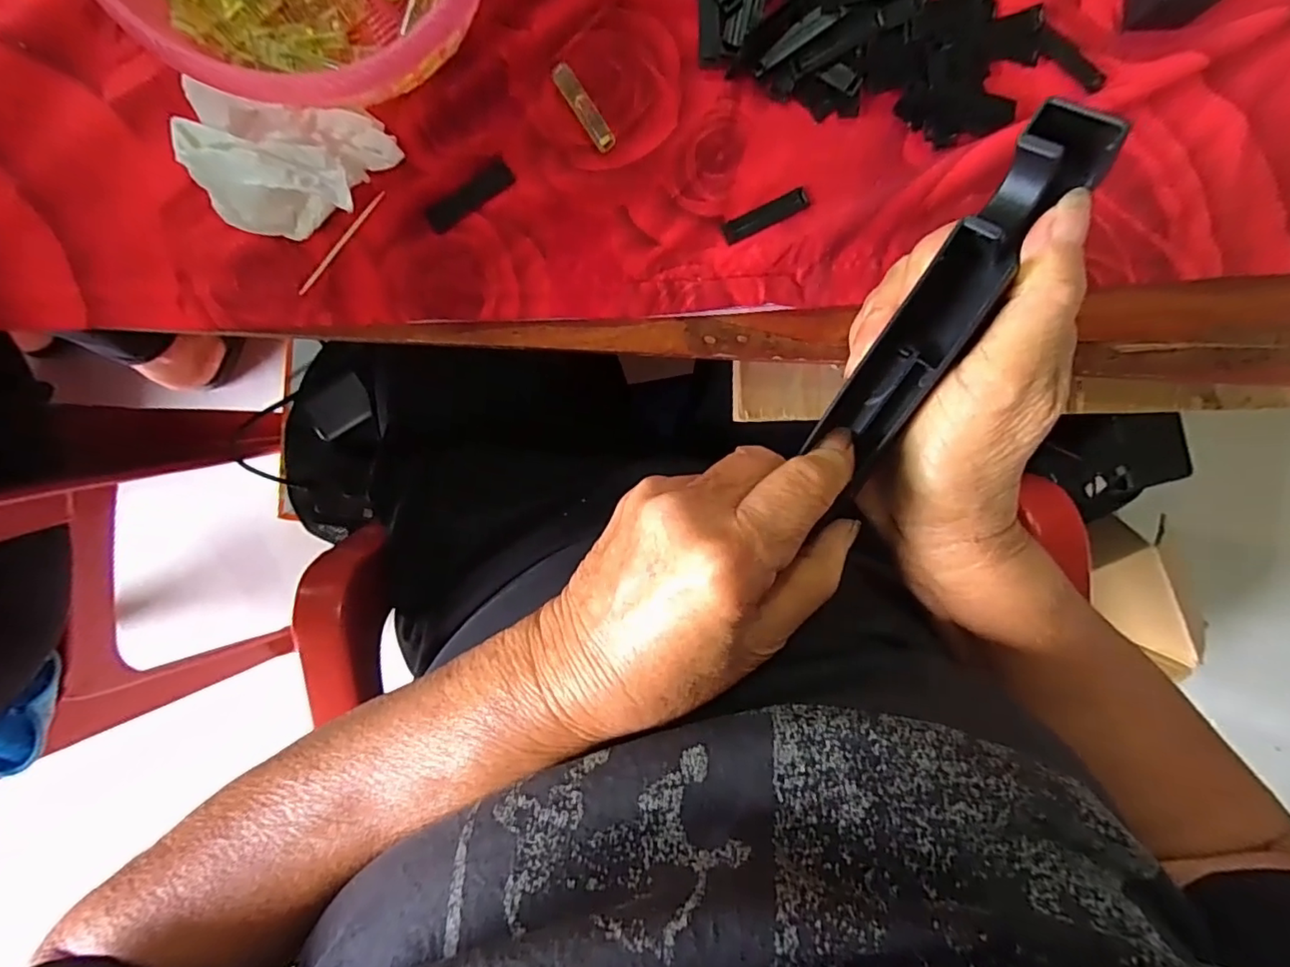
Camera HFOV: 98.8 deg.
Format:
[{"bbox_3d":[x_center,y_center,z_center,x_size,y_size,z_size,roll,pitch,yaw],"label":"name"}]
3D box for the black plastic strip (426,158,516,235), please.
[{"bbox_3d":[-0.086,-0.140,0.270,0.047,0.004,0.012,-35,99,3],"label":"black plastic strip"}]

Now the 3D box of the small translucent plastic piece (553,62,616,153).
[{"bbox_3d":[-0.029,-0.181,0.266,0.010,0.006,0.041,-36,99,3],"label":"small translucent plastic piece"}]

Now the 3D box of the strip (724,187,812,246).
[{"bbox_3d":[0.061,-0.135,0.277,0.044,0.004,0.011,-25,100,1],"label":"strip"}]

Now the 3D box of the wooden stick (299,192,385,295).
[{"bbox_3d":[-0.145,-0.115,0.265,0.004,0.004,0.062,41,95,-8],"label":"wooden stick"}]

